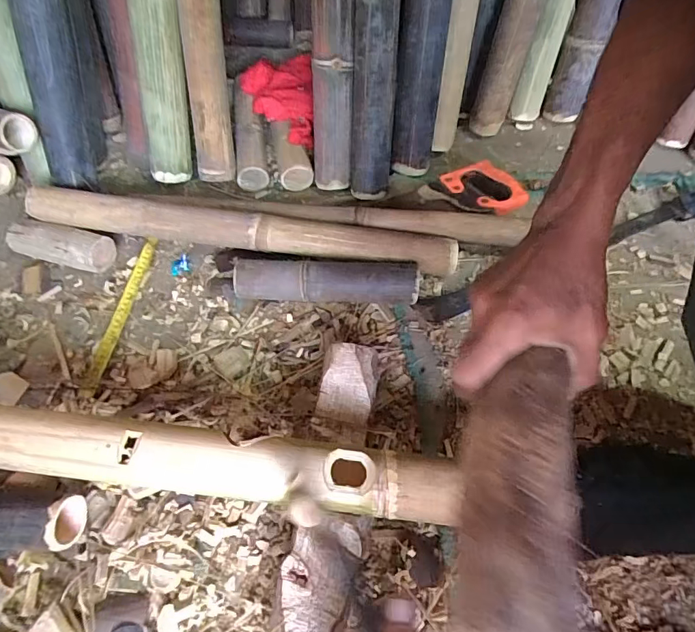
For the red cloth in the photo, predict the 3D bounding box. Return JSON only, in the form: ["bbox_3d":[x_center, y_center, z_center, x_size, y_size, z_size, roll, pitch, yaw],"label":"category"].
[{"bbox_3d":[-0.130,-0.397,0.823,0.125,0.044,0.216,-3,74,-1],"label":"red cloth"}]

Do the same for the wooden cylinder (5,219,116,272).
[{"bbox_3d":[-0.448,-0.107,0.718,0.165,0.063,0.057,8,58,7],"label":"wooden cylinder"}]

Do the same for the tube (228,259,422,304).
[{"bbox_3d":[-0.031,-0.049,0.665,0.263,0.063,0.063,0,57,3],"label":"tube"}]

